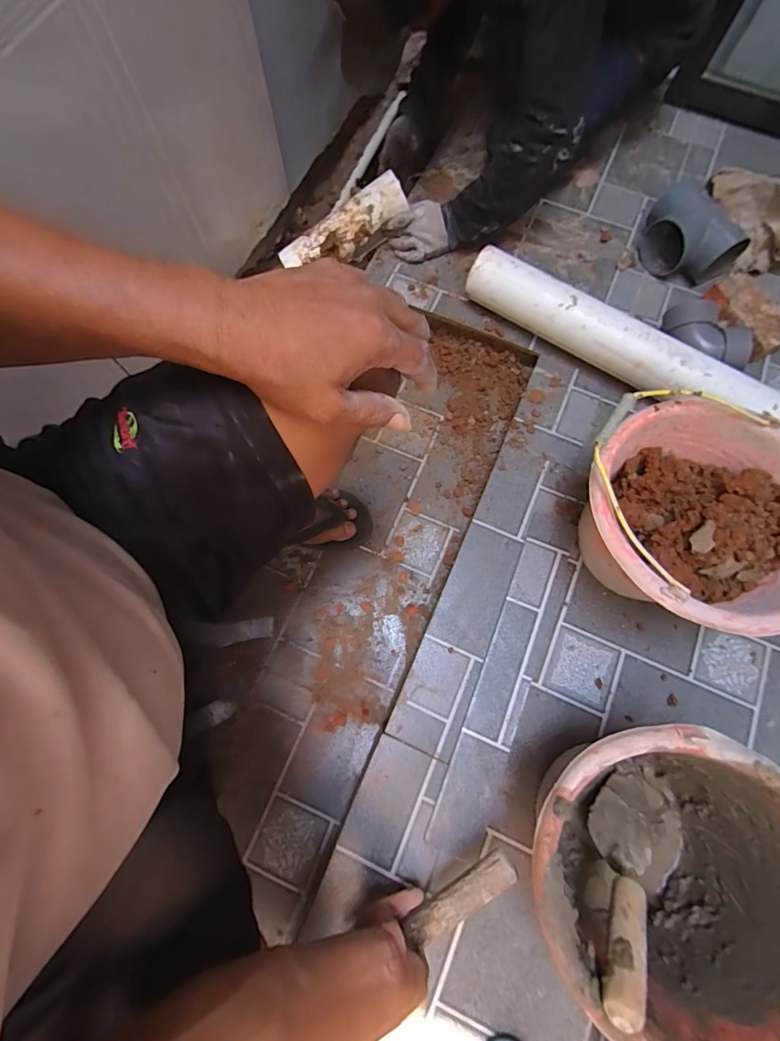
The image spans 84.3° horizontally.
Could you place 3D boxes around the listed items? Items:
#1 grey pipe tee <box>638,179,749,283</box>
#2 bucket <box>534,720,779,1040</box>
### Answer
[{"bbox_3d":[0.564,-0.536,0.817,0.131,0.101,0.174,-34,78,-9],"label":"grey pipe tee"},{"bbox_3d":[0.285,0.366,0.488,0.281,0.203,0.265,0,75,-1],"label":"bucket"}]

